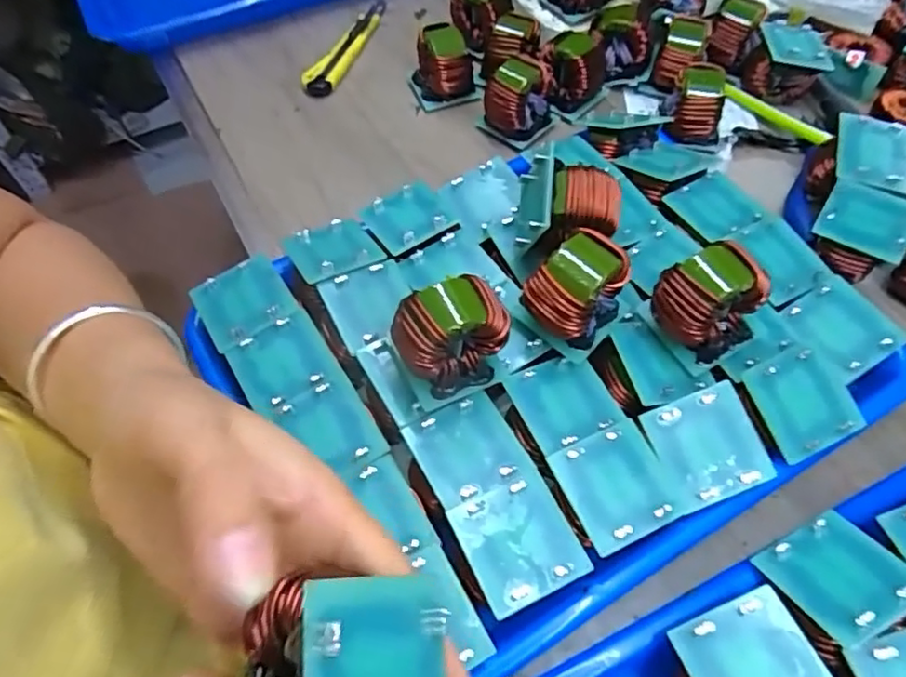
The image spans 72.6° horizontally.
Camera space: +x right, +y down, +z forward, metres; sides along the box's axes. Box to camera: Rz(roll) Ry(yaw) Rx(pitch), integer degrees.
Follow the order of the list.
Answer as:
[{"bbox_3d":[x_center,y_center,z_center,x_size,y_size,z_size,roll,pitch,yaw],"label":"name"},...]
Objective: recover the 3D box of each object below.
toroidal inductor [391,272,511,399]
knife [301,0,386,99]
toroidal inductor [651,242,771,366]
[{"bbox_3d":[-0.002,0.001,0.281,0.048,0.050,0.034,-26,61,-17],"label":"toroidal inductor"},{"bbox_3d":[-0.090,-0.252,0.524,0.026,0.013,0.138,14,59,10],"label":"knife"},{"bbox_3d":[0.119,-0.016,0.291,0.043,0.043,0.039,-25,61,-16],"label":"toroidal inductor"}]

